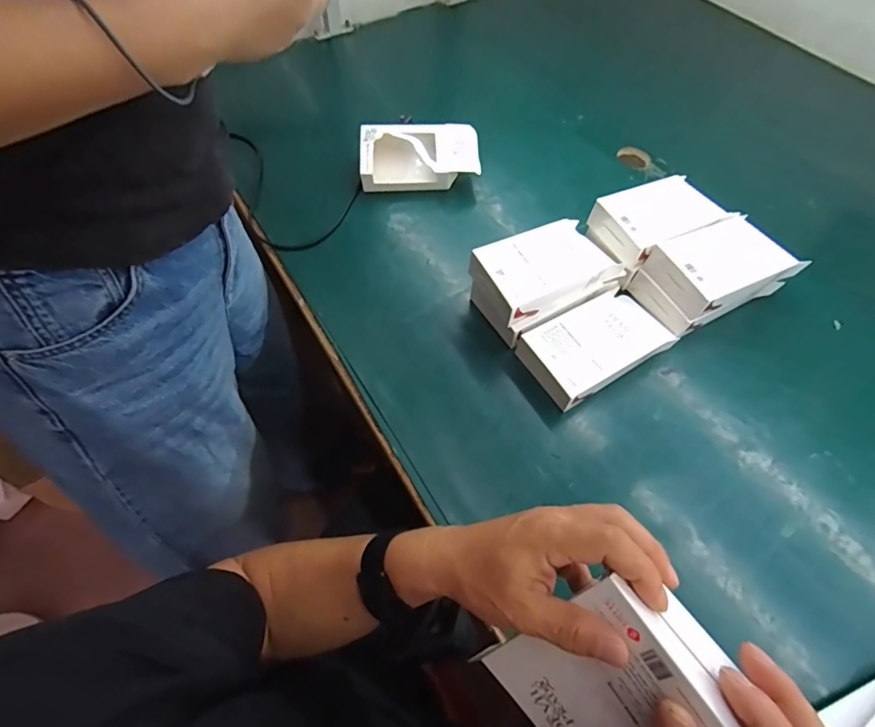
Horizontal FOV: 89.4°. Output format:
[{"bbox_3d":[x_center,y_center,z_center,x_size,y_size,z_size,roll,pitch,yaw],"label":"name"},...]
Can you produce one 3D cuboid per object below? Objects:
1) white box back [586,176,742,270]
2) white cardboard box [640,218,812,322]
[{"bbox_3d":[0.289,-0.188,0.589,0.142,0.055,0.099,-20,61,-14],"label":"white box back"},{"bbox_3d":[0.353,-0.121,0.551,0.157,0.053,0.103,-20,60,-14],"label":"white cardboard box"}]

